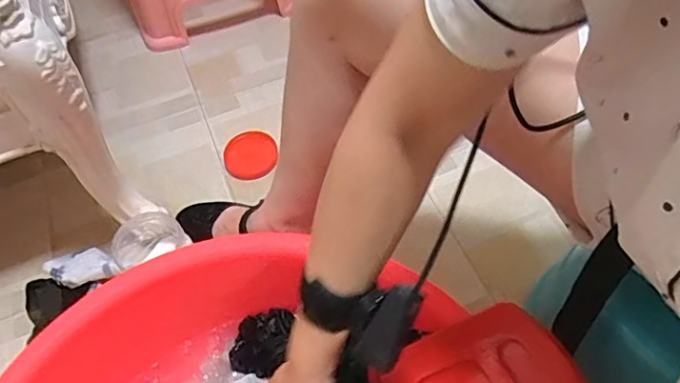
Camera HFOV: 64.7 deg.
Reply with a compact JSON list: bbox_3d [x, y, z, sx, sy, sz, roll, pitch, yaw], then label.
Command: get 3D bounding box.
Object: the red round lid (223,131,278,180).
[{"bbox_3d":[-0.158,-0.065,0.944,0.093,0.019,0.097,-6,62,11],"label":"red round lid"}]

